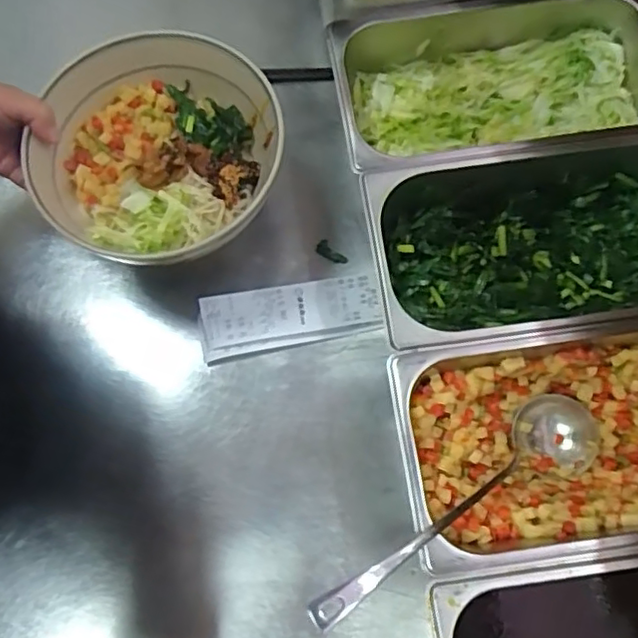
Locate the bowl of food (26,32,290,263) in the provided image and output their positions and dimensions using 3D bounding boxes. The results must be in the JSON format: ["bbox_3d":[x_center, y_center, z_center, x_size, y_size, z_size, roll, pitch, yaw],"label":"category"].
[{"bbox_3d":[-0.148,-0.151,0.561,0.206,0.067,0.214,26,73,6],"label":"bowl of food"}]

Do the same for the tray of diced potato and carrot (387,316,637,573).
[{"bbox_3d":[0.233,0.103,0.532,0.329,0.085,0.180,-7,72,-4],"label":"tray of diced potato and carrot"}]

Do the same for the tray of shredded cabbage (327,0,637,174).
[{"bbox_3d":[0.185,-0.224,0.627,0.331,0.083,0.163,-7,72,-4],"label":"tray of shredded cabbage"}]

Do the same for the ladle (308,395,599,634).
[{"bbox_3d":[0.119,0.151,0.490,0.297,0.043,0.068,-26,73,-30],"label":"ladle"}]

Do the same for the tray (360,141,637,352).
[{"bbox_3d":[0.215,-0.064,0.583,0.335,0.087,0.167,-8,72,-4],"label":"tray"}]

